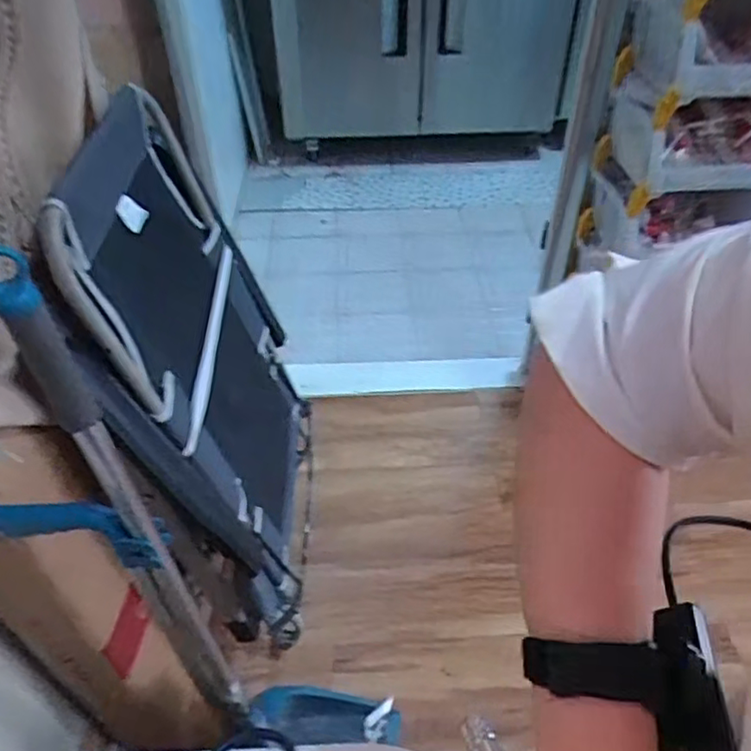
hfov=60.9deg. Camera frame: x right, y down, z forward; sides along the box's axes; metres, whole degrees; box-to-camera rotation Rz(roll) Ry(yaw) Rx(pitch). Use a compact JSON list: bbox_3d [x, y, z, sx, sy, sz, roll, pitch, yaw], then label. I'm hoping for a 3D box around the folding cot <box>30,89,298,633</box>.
[{"bbox_3d":[-0.247,0.041,1.057,0.231,0.843,0.522,-8,44,-8],"label":"folding cot"}]

